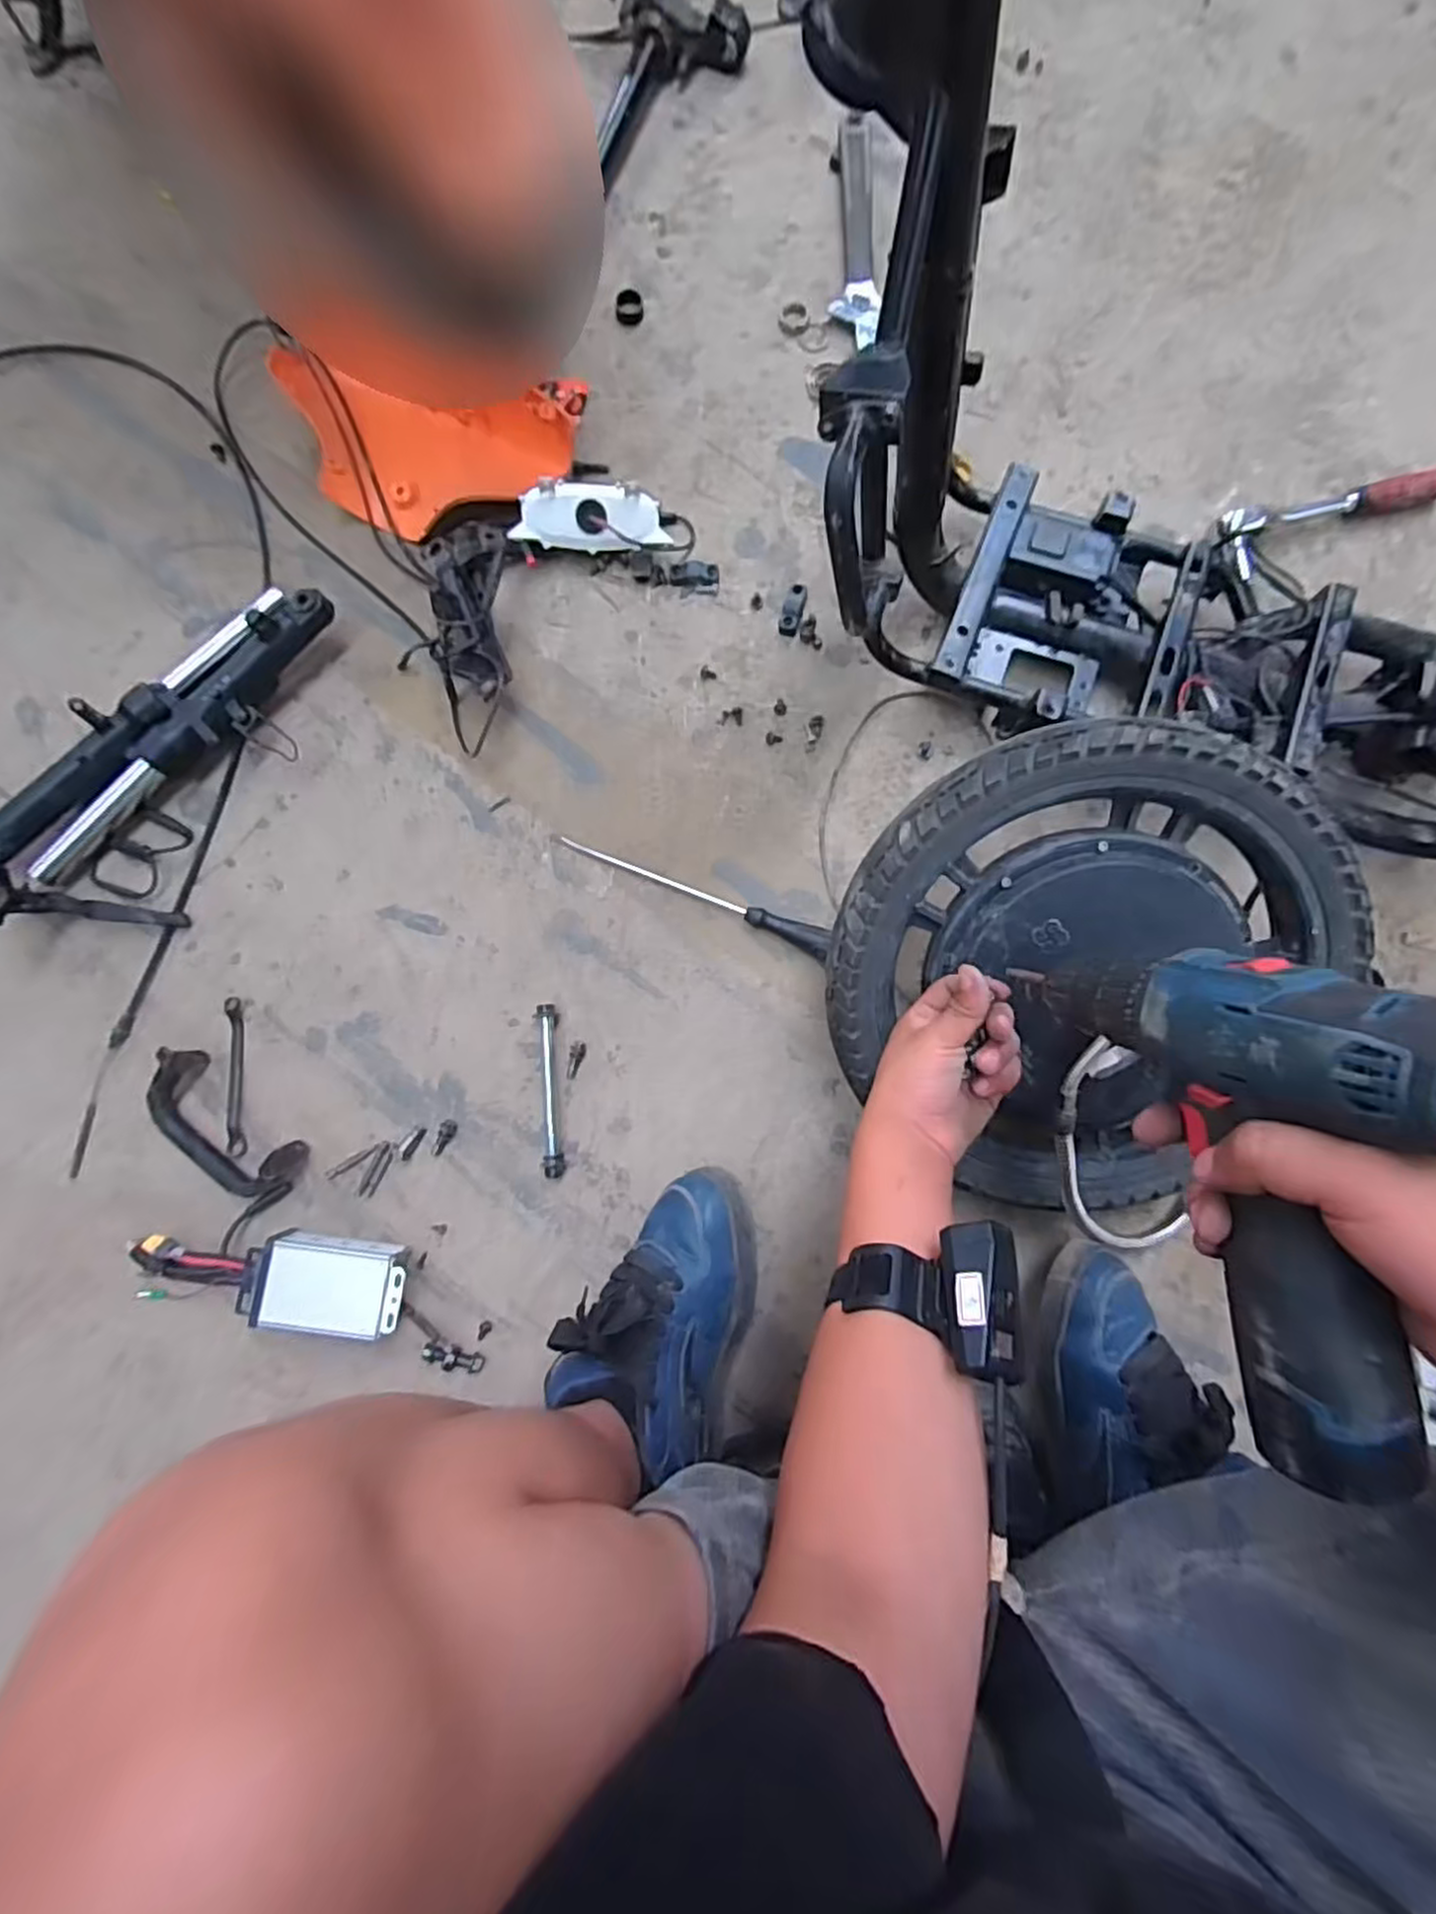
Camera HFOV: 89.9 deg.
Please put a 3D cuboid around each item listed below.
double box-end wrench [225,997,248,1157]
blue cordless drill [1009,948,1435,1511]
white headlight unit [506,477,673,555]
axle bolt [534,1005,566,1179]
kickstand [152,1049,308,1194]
[{"bbox_3d":[-0.430,0.105,0.640,0.015,0.011,0.139,-8,83,0],"label":"double box-end wrench"},{"bbox_3d":[0.234,0.076,0.268,0.063,0.135,0.210,-6,64,-19],"label":"blue cordless drill"},{"bbox_3d":[-0.124,-0.429,0.705,0.143,0.050,0.056,-4,112,-5],"label":"white headlight unit"},{"bbox_3d":[-0.149,0.118,0.634,0.017,0.013,0.148,-4,83,0],"label":"axle bolt"},{"bbox_3d":[-0.433,0.149,0.627,0.149,0.033,0.057,38,85,5],"label":"kickstand"}]

